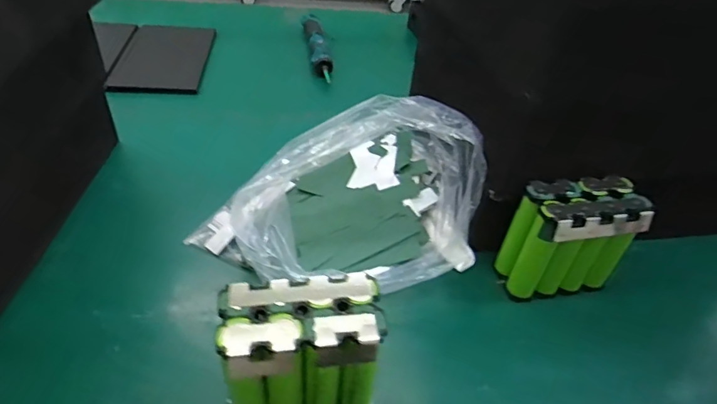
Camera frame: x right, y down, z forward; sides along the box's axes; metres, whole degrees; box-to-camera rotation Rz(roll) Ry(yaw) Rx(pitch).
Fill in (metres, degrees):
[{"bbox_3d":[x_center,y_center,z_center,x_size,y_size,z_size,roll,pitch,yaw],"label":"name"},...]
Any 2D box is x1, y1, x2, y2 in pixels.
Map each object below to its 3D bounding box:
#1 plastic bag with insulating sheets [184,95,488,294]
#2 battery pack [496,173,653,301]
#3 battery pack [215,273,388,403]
[{"bbox_3d":[0.001,0.003,0.615,0.356,0.178,0.236,-23,49,-29],"label":"plastic bag with insulating sheets"},{"bbox_3d":[0.256,0.049,0.595,0.133,0.145,0.071,-4,43,-12],"label":"battery pack"},{"bbox_3d":[-0.052,0.143,0.450,0.133,0.145,0.074,-4,43,-11],"label":"battery pack"}]

